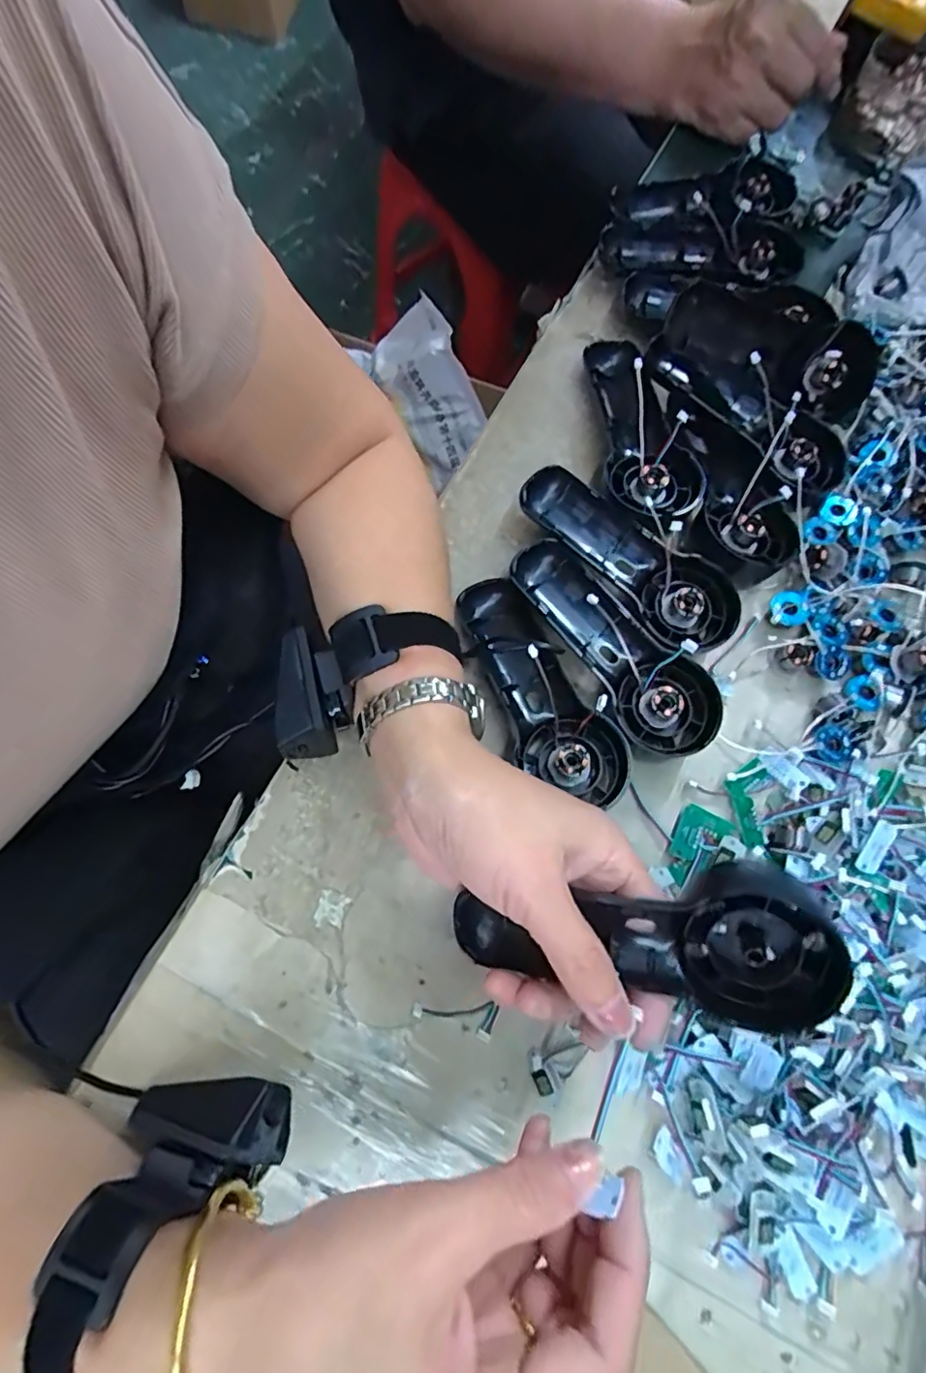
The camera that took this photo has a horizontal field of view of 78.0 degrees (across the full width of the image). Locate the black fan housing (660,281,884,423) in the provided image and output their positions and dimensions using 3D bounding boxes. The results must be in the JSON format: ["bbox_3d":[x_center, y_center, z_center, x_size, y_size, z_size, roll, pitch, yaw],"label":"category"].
[{"bbox_3d":[0.202,-0.218,0.375,0.146,0.044,0.054,13,74,0],"label":"black fan housing"}]

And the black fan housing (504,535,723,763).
[{"bbox_3d":[0.087,-0.024,0.343,0.056,0.031,0.149,-35,81,-13],"label":"black fan housing"}]

